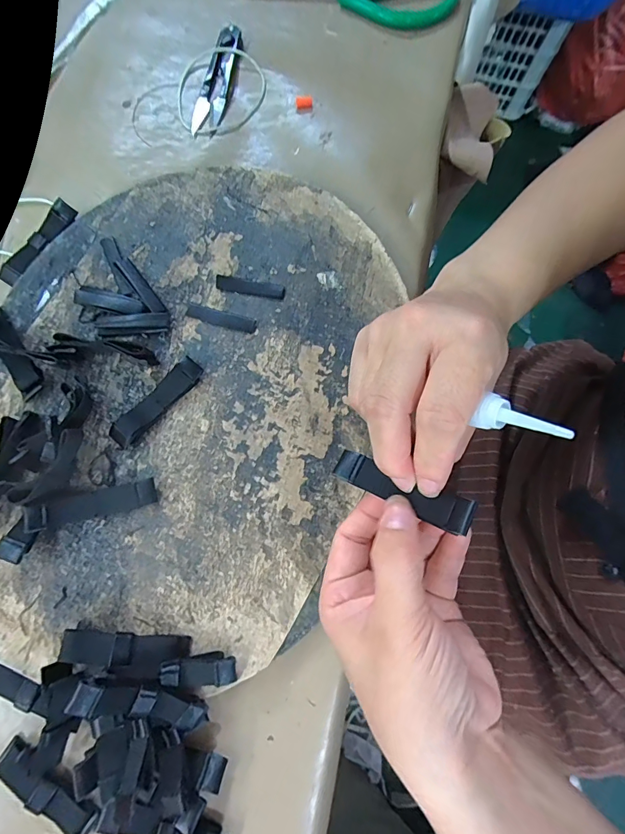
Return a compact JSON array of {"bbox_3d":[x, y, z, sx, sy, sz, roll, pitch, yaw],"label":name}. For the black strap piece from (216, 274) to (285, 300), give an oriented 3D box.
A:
[{"bbox_3d":[-0.043,-0.090,0.279,0.046,0.004,0.012,10,79,1],"label":"black strap piece"}]

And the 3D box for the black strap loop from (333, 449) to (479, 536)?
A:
[{"bbox_3d":[0.042,0.034,0.191,0.067,0.010,0.016,21,78,31],"label":"black strap loop"}]

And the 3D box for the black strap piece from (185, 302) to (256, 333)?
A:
[{"bbox_3d":[-0.062,-0.067,0.275,0.047,0.004,0.011,15,79,2],"label":"black strap piece"}]

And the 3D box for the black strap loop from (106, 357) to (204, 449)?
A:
[{"bbox_3d":[-0.098,-0.009,0.259,0.017,0.010,0.068,43,81,7],"label":"black strap loop"}]

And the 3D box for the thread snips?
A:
[{"bbox_3d":[-0.076,-0.272,0.325,0.024,0.009,0.095,14,79,2],"label":"thread snips"}]

